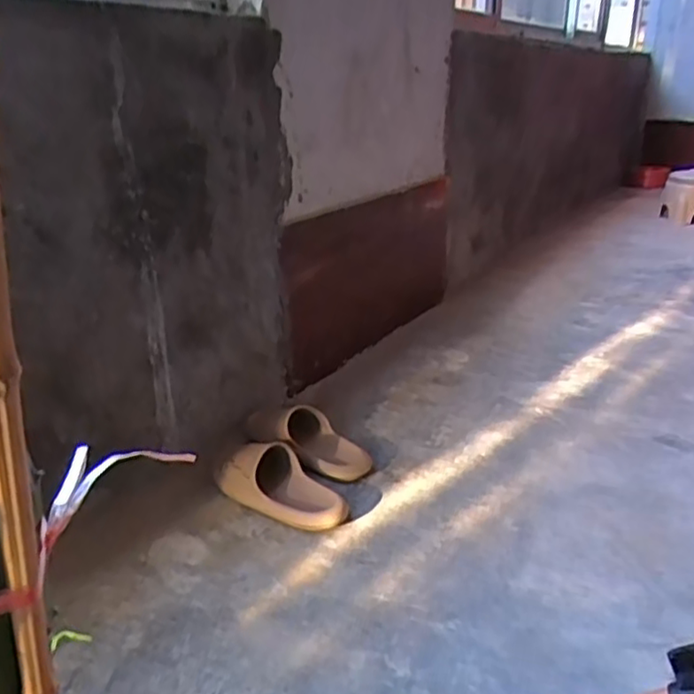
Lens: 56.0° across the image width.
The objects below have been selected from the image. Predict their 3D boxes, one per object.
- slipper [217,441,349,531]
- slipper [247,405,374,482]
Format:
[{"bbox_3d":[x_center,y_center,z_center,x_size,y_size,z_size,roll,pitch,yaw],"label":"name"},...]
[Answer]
[{"bbox_3d":[-0.114,0.234,1.127,0.254,0.084,0.111,13,26,28],"label":"slipper"},{"bbox_3d":[-0.074,0.172,1.254,0.265,0.087,0.119,24,30,18],"label":"slipper"}]

